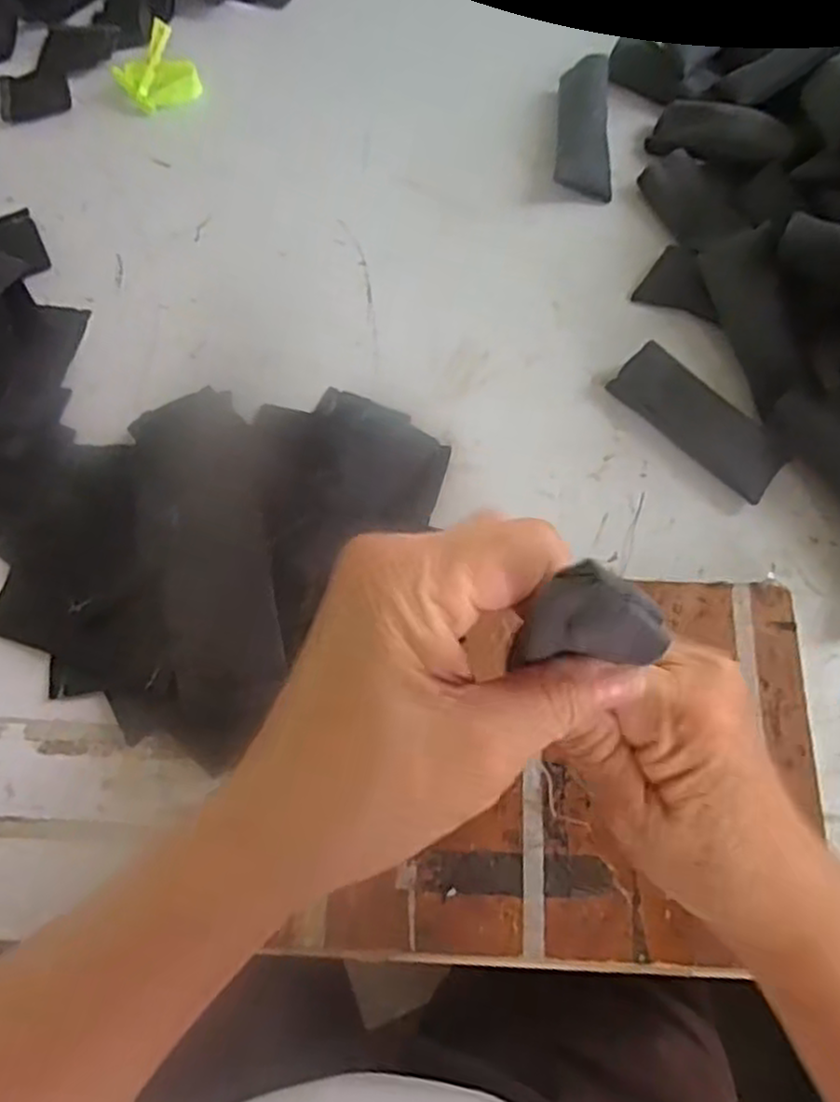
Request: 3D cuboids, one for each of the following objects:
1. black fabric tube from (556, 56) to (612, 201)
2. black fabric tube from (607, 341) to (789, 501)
[{"bbox_3d":[0.112,-0.287,0.499,0.036,0.022,0.104,4,69,3],"label":"black fabric tube"},{"bbox_3d":[0.157,-0.073,0.415,0.026,0.028,0.101,-43,74,-13],"label":"black fabric tube"}]

